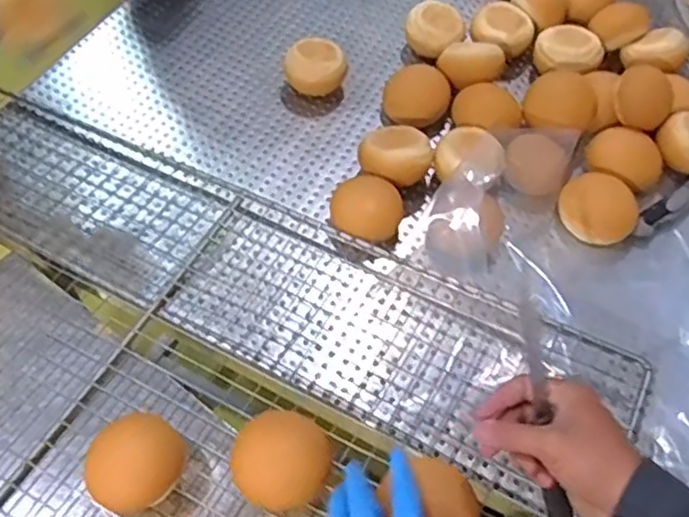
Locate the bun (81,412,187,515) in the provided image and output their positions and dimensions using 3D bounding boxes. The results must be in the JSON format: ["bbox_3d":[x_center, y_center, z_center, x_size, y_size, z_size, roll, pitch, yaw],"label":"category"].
[{"bbox_3d":[-0.174,0.170,0.553,0.063,0.041,0.078,31,61,16],"label":"bun"}]

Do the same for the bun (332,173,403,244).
[{"bbox_3d":[0.022,-0.050,0.704,0.070,0.045,0.067,1,57,-2],"label":"bun"}]

